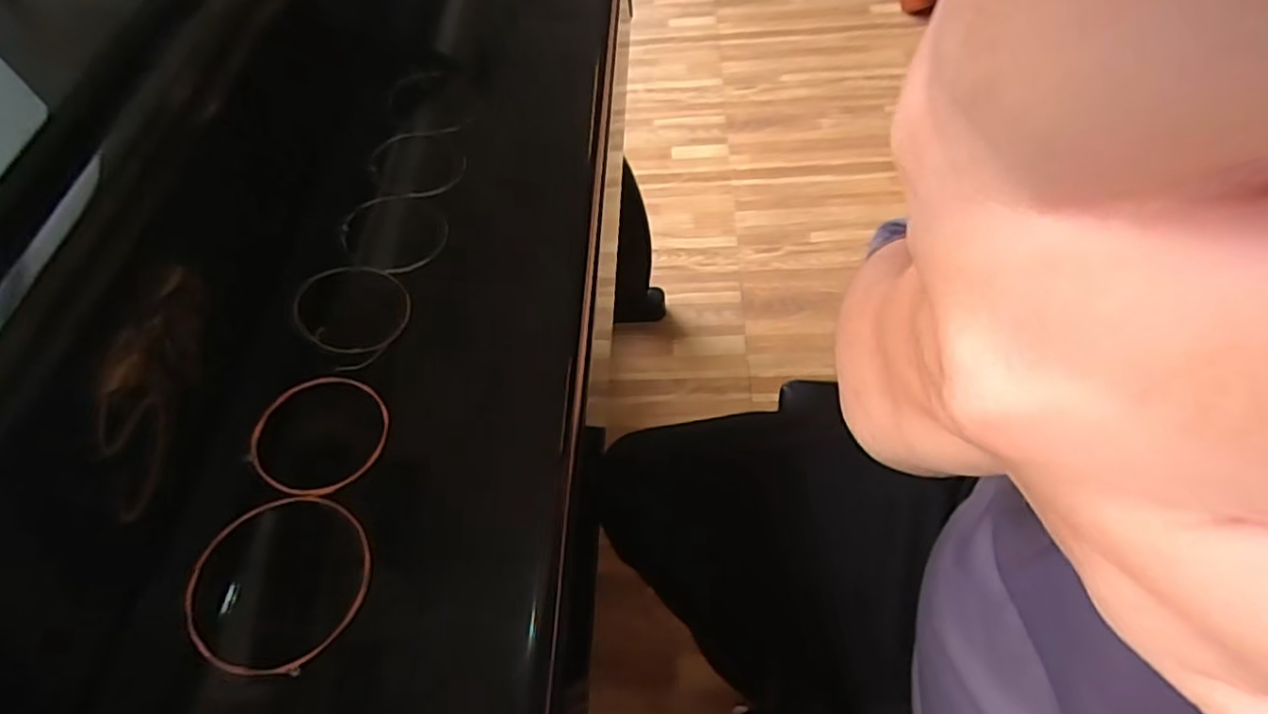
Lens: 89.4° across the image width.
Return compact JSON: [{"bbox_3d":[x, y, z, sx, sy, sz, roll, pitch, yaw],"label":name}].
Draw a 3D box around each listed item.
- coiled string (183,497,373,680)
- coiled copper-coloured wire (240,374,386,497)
[{"bbox_3d":[-0.167,0.105,0.303,0.078,0.004,0.081,5,56,-7],"label":"coiled string"},{"bbox_3d":[-0.167,0.041,0.344,0.067,0.007,0.068,4,59,-6],"label":"coiled copper-coloured wire"}]

